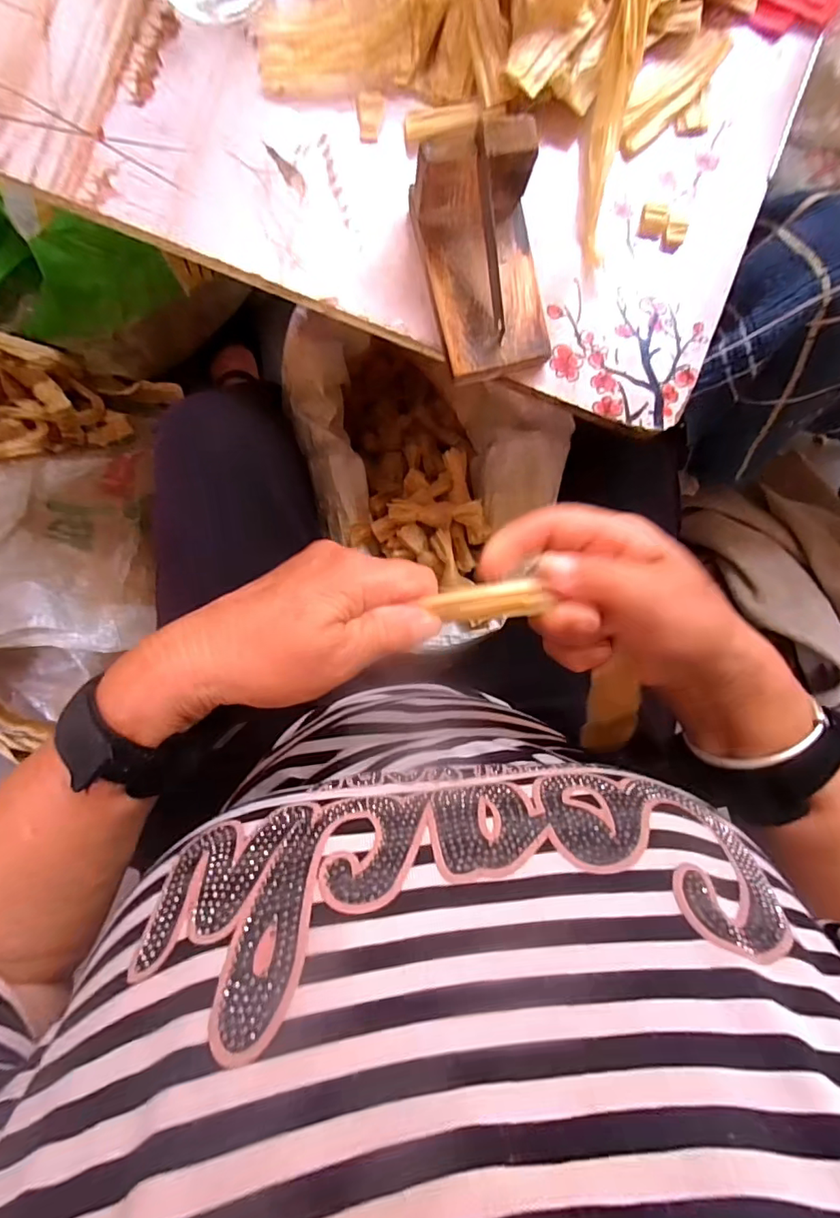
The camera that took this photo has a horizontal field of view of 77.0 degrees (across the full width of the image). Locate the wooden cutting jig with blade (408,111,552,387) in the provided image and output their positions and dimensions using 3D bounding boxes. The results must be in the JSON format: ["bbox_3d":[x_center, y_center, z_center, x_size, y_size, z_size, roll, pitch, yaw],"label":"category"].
[{"bbox_3d":[0.038,-0.191,0.291,0.066,0.053,0.104,-17,92,-3],"label":"wooden cutting jig with blade"}]

